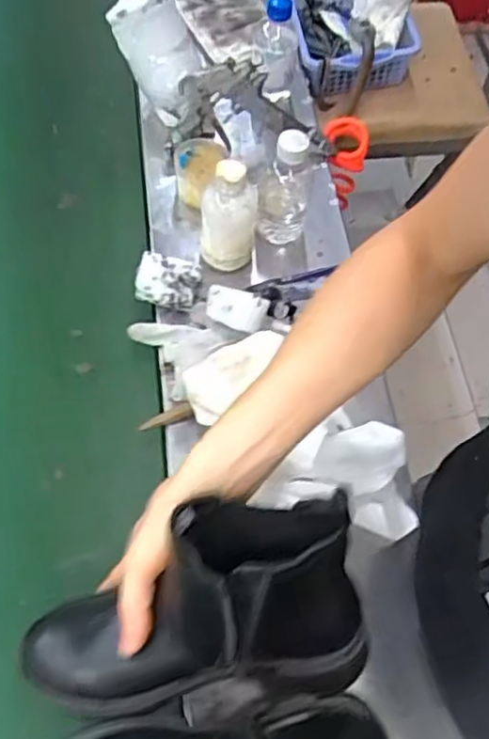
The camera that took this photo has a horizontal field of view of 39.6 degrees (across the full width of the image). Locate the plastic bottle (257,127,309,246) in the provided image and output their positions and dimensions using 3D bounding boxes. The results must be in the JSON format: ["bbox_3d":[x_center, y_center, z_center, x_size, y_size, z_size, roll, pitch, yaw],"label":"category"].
[{"bbox_3d":[0.044,-0.198,0.742,0.057,0.137,0.058,1,62,-2],"label":"plastic bottle"}]

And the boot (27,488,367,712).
[{"bbox_3d":[-0.040,0.154,0.435,0.226,0.127,0.105,-4,62,-2],"label":"boot"}]

